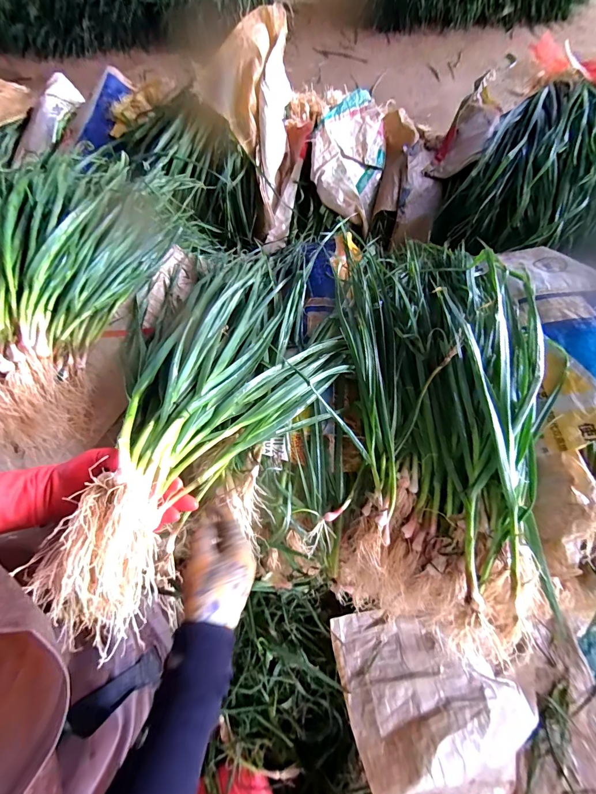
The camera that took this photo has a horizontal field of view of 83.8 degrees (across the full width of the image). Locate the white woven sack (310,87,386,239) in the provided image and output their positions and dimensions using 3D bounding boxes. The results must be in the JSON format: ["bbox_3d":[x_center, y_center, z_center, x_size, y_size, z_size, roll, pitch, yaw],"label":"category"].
[{"bbox_3d":[0.146,-0.680,0.937,0.194,0.094,0.403,13,71,6],"label":"white woven sack"}]

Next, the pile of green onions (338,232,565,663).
[{"bbox_3d":[0.240,-0.023,0.549,0.327,0.125,0.697,2,70,2],"label":"pile of green onions"}]

